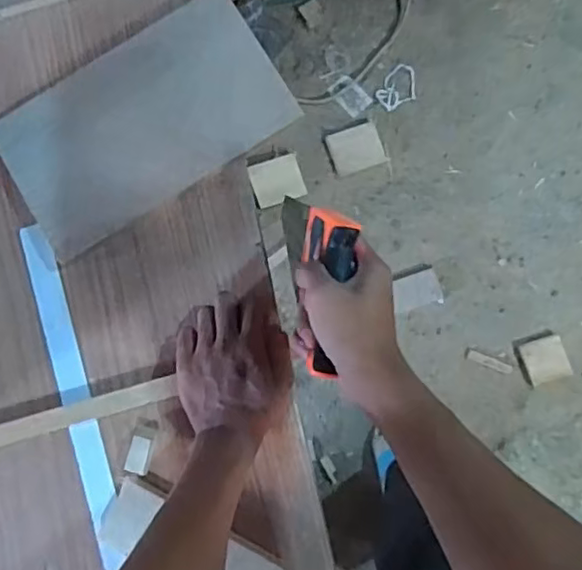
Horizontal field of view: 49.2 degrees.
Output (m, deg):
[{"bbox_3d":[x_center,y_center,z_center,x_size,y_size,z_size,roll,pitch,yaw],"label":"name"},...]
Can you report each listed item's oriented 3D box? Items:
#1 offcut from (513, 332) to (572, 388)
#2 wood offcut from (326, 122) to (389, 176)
[{"bbox_3d":[0.518,0.150,1.310,0.093,0.017,0.102,-20,84,2],"label":"offcut"},{"bbox_3d":[0.140,-0.293,1.365,0.117,0.014,0.092,-19,84,2],"label":"wood offcut"}]

